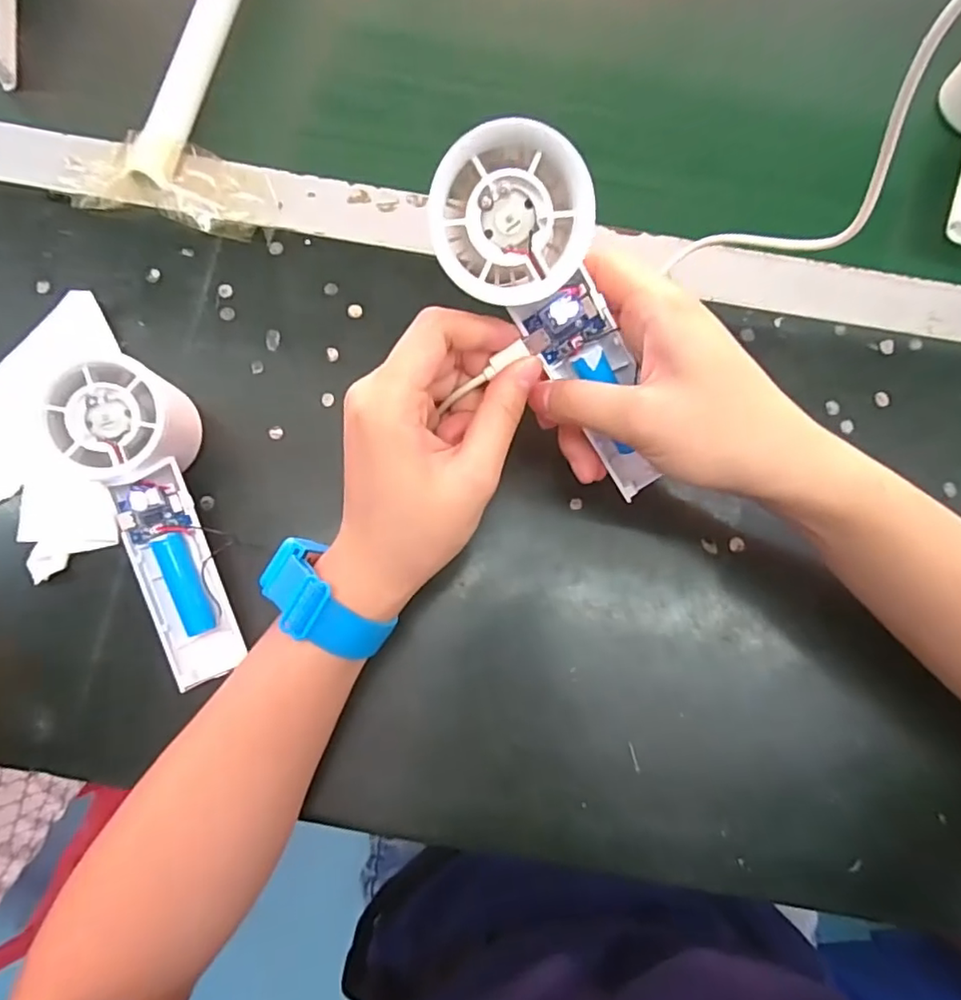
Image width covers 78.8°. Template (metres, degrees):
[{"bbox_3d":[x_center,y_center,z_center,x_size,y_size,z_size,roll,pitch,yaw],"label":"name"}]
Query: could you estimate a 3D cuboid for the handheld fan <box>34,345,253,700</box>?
[{"bbox_3d":[-0.155,0.010,0.291,0.051,0.053,0.158,-15,97,-4],"label":"handheld fan"}]

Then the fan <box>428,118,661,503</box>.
[{"bbox_3d":[0.034,-0.064,0.234,0.050,0.029,0.155,-40,123,-8],"label":"fan"}]

